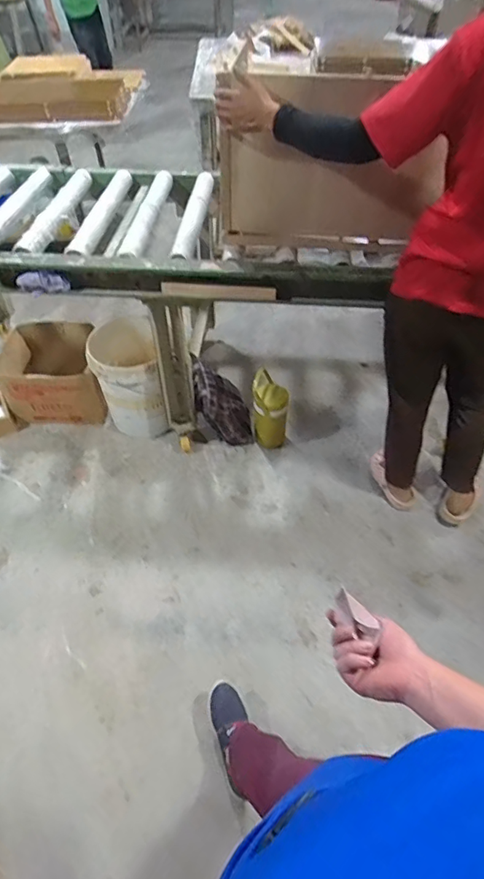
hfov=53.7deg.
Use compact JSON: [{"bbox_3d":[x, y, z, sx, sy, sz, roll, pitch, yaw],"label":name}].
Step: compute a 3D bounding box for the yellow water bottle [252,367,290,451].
[{"bbox_3d":[0.103,-0.105,1.734,0.123,0.303,0.103,4,49,2],"label":"yellow water bottle"}]

